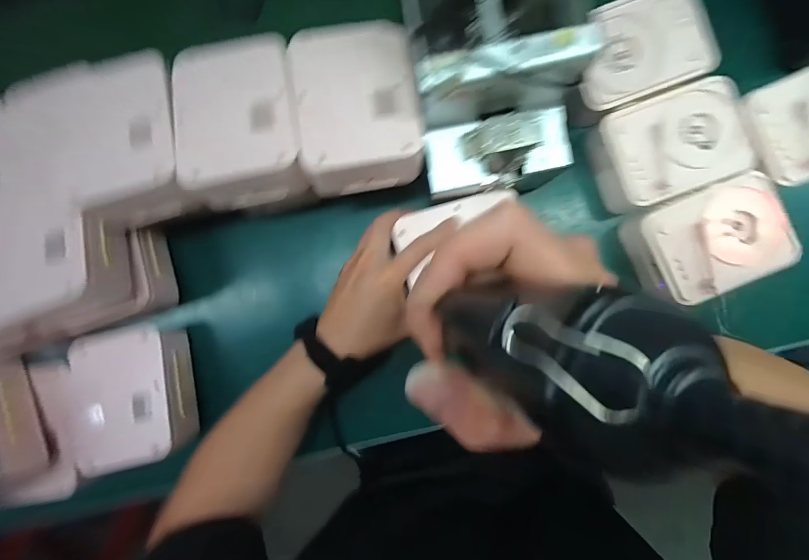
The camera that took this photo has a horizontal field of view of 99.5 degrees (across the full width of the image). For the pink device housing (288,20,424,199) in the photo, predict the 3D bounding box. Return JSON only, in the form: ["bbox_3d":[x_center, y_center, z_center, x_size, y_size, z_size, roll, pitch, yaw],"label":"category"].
[{"bbox_3d":[-0.039,-0.146,0.286,0.099,0.040,0.136,-9,88,3],"label":"pink device housing"}]

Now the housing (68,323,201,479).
[{"bbox_3d":[-0.282,0.118,0.357,0.102,0.051,0.134,-13,88,3],"label":"housing"}]

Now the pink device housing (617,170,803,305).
[{"bbox_3d":[0.301,-0.040,0.346,0.131,0.051,0.098,-24,87,2],"label":"pink device housing"}]

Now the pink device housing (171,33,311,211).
[{"bbox_3d":[-0.138,-0.135,0.293,0.097,0.048,0.130,-11,88,3],"label":"pink device housing"}]

